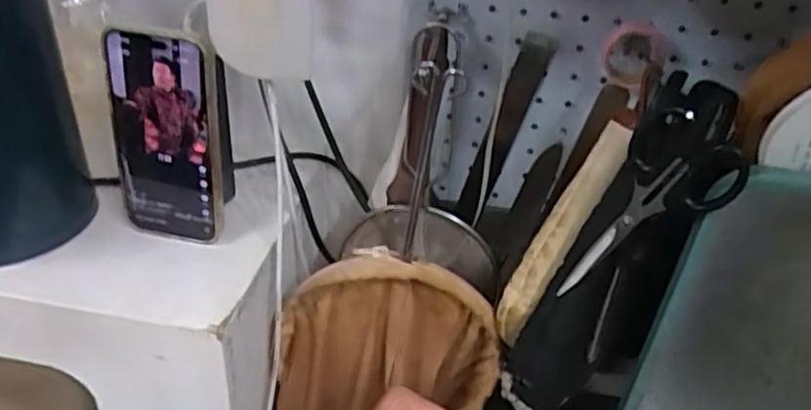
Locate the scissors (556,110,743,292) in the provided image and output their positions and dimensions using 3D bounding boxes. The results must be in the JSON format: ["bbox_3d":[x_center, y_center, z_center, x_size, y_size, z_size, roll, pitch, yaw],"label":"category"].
[{"bbox_3d":[0.145,0.007,0.434,0.061,0.137,0.017,30,36,-1],"label":"scissors"}]

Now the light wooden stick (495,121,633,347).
[{"bbox_3d":[0.113,0.024,0.512,0.018,0.179,0.031,16,17,-45],"label":"light wooden stick"}]

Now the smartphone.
[{"bbox_3d":[-0.175,-0.045,0.505,0.082,0.157,0.008,12,29,11],"label":"smartphone"}]

